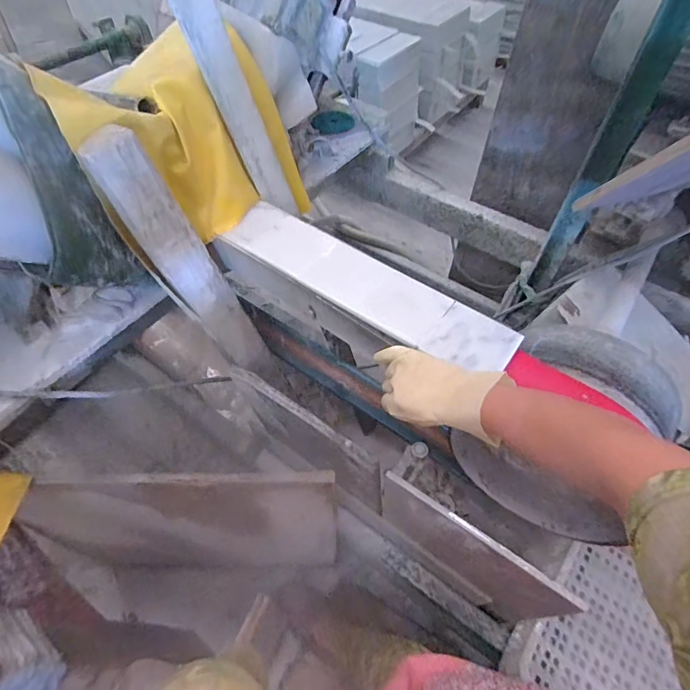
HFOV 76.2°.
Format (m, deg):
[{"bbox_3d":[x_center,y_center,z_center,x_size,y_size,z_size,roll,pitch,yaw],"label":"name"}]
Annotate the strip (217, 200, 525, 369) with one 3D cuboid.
[{"bbox_3d":[0.023,-0.089,0.625,0.442,0.027,0.100,31,58,18],"label":"strip"}]

